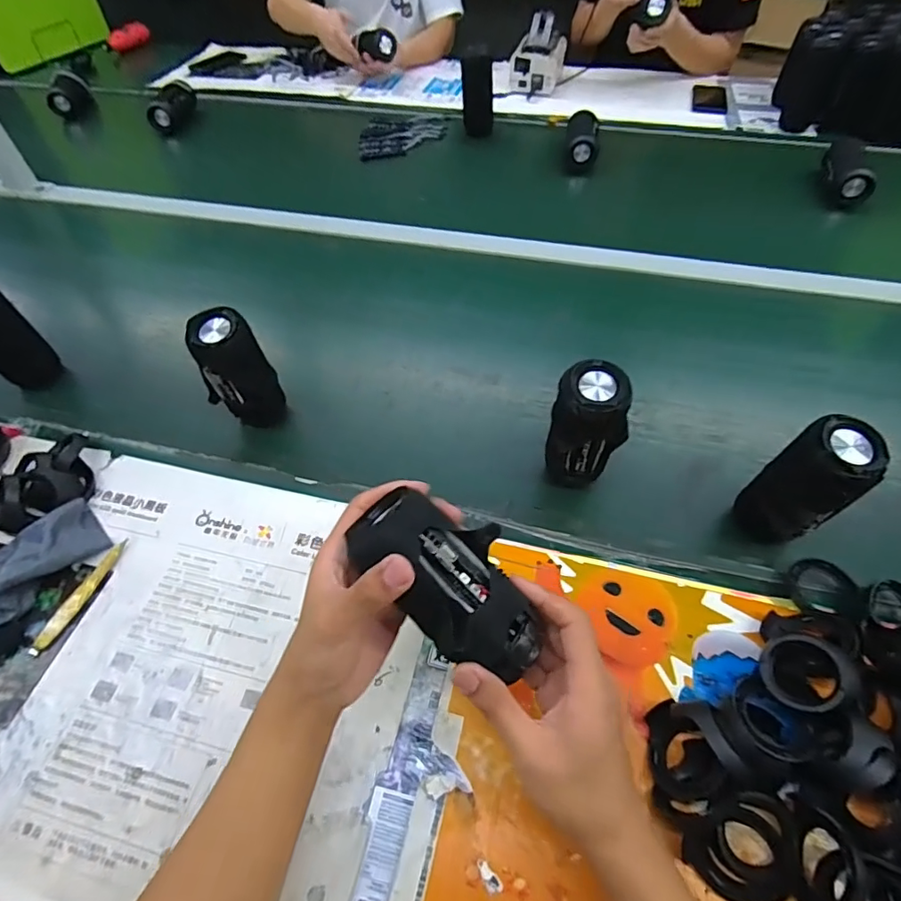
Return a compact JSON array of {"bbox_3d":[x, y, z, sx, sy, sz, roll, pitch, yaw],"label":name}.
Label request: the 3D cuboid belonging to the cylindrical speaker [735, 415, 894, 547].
[{"bbox_3d":[0.322,0.037,0.466,0.069,0.136,0.074,-34,60,-21],"label":"cylindrical speaker"}]

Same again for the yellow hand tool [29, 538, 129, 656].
[{"bbox_3d":[-0.357,0.138,0.491,0.018,0.007,0.118,16,56,13],"label":"yellow hand tool"}]

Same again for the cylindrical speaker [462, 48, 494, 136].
[{"bbox_3d":[0.059,-0.792,1.120,0.067,0.152,0.059,-5,54,-2],"label":"cylindrical speaker"}]

